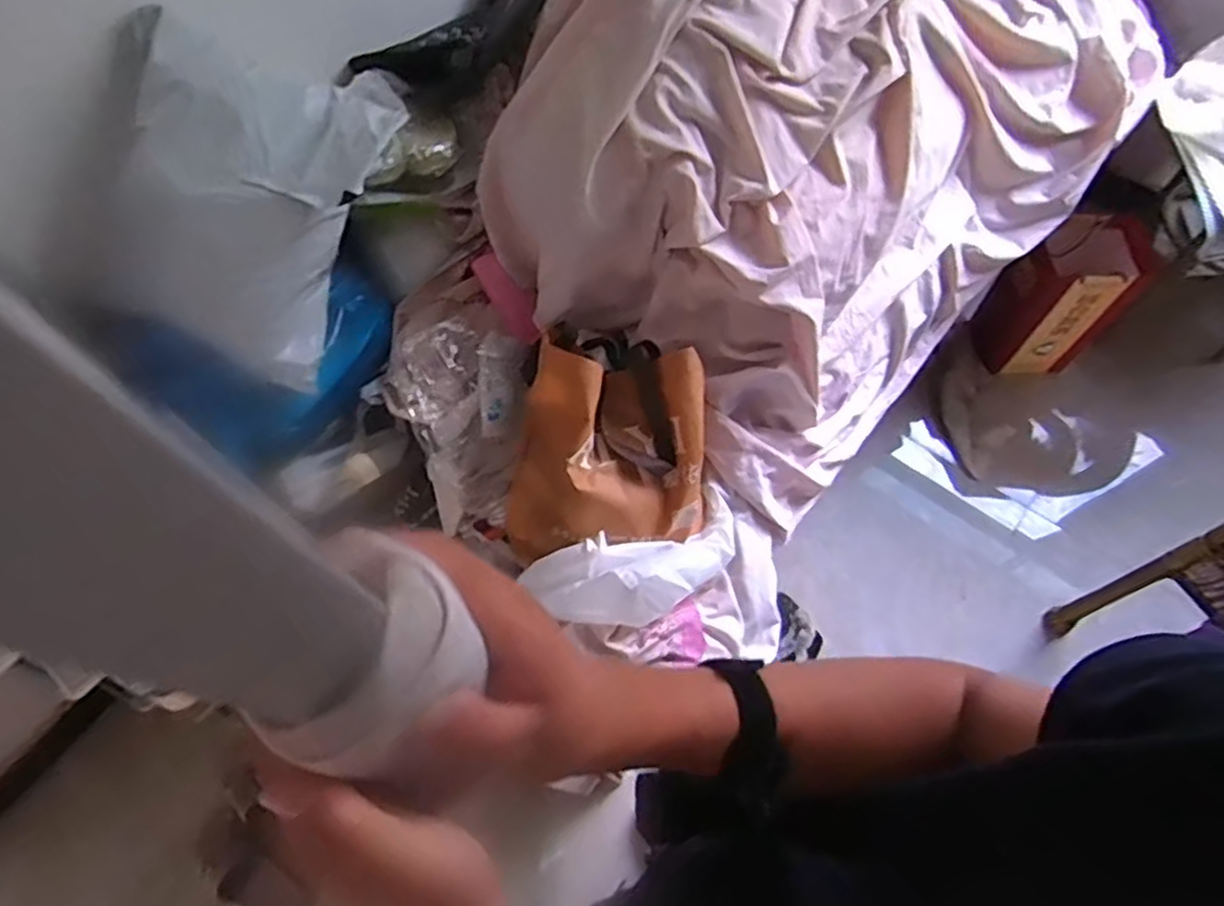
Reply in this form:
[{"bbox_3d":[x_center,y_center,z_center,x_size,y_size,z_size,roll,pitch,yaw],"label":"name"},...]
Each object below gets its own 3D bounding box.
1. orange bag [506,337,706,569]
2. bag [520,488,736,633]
[{"bbox_3d":[-0.004,0.011,0.976,0.273,0.130,0.315,-2,100,-2],"label":"orange bag"},{"bbox_3d":[0.054,0.139,0.924,0.306,0.102,0.127,-18,63,-24],"label":"bag"}]

